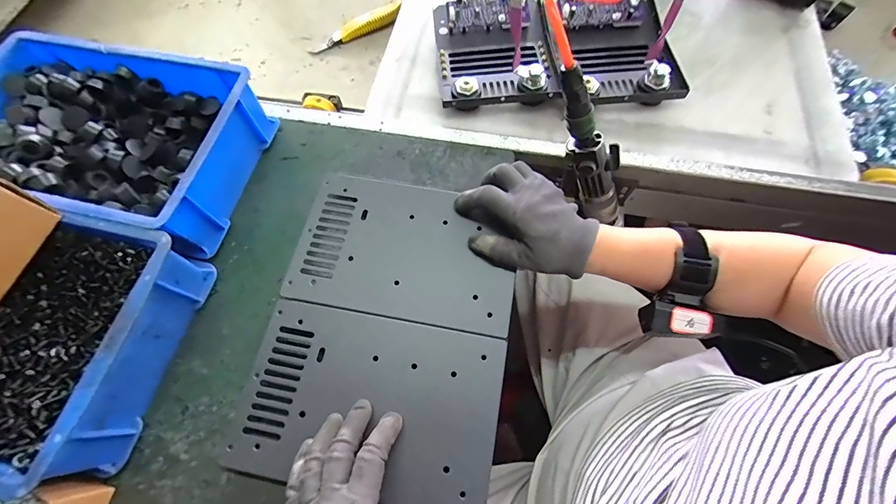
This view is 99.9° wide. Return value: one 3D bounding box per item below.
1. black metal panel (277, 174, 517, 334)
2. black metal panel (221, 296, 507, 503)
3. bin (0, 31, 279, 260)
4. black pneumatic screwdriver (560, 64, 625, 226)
[{"bbox_3d":[-0.042,-0.006,0.394,0.222,0.012,0.151,10,63,6],"label":"black metal panel"},{"bbox_3d":[-0.069,0.131,0.336,0.222,0.015,0.148,10,63,6],"label":"black metal panel"},{"bbox_3d":[-0.378,-0.127,0.417,0.314,0.082,0.198,12,70,8],"label":"bin"},{"bbox_3d":[0.163,-0.101,0.420,0.044,0.227,0.030,4,58,36],"label":"black pneumatic screwdriver"}]

